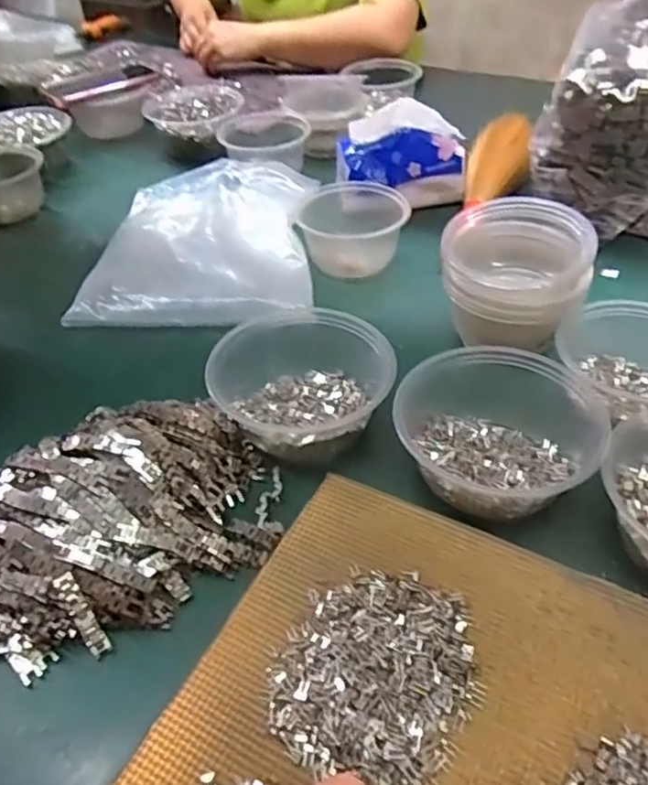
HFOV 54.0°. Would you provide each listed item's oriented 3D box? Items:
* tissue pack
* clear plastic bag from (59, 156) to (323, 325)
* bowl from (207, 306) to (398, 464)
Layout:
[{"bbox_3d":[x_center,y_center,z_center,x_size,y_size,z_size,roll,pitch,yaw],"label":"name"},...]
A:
[{"bbox_3d":[0.087,-0.273,0.728,0.149,0.103,0.056,3,45,8],"label":"tissue pack"},{"bbox_3d":[-0.126,-0.170,0.677,0.228,0.036,0.255,-2,44,3],"label":"clear plastic bag"},{"bbox_3d":[-0.024,-0.015,0.497,0.132,0.060,0.142,-3,44,3],"label":"bowl"}]

